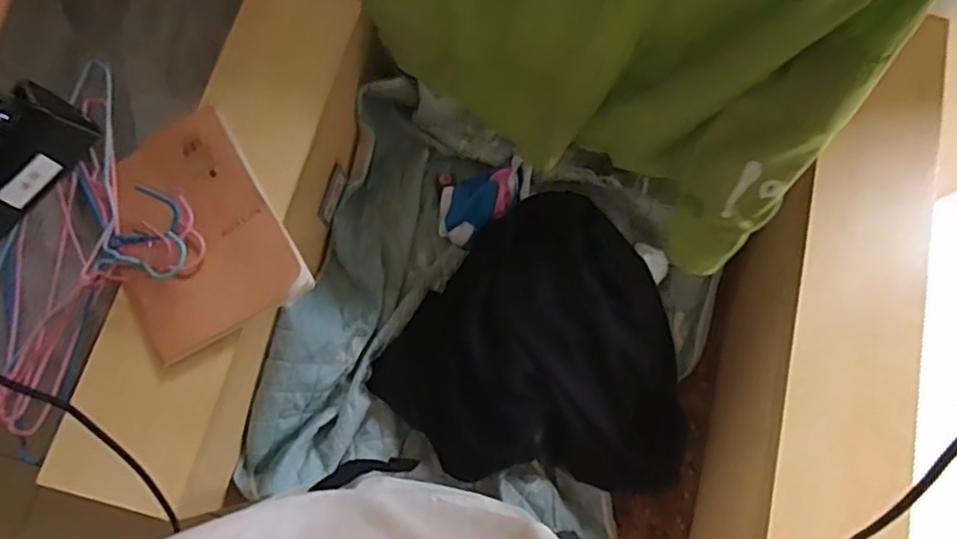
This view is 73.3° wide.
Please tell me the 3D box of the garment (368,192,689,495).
[{"bbox_3d":[0.105,0.127,0.816,0.392,0.105,0.360,42,77,9],"label":"garment"}]

